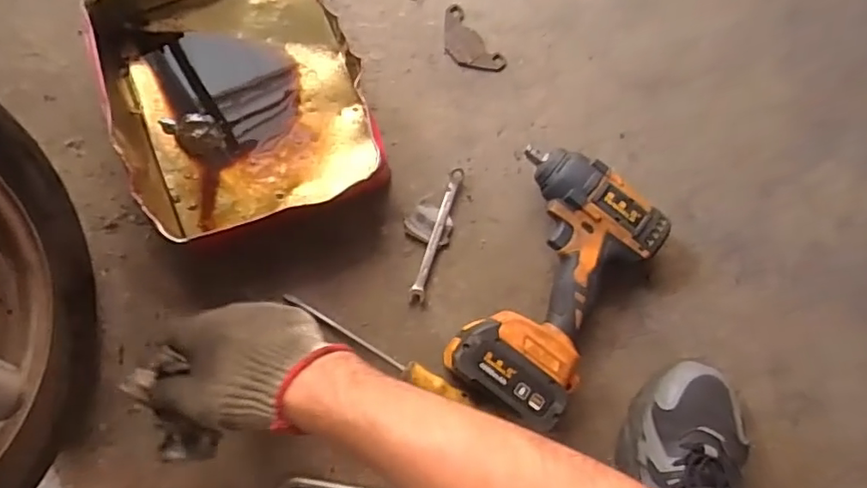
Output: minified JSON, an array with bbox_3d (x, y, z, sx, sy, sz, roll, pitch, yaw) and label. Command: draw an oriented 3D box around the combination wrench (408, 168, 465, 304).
[{"bbox_3d":[0.004,-0.009,0.576,0.016,0.011,0.138,18,81,-1],"label":"combination wrench"}]

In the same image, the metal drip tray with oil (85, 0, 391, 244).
[{"bbox_3d":[-0.192,-0.151,0.562,0.230,0.061,0.264,-19,83,-6],"label":"metal drip tray with oil"}]

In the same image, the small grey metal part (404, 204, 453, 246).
[{"bbox_3d":[-0.005,-0.019,0.576,0.046,0.008,0.035,16,81,-1],"label":"small grey metal part"}]

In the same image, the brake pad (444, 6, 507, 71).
[{"bbox_3d":[0.035,-0.208,0.609,0.044,0.005,0.084,-41,86,-8],"label":"brake pad"}]

